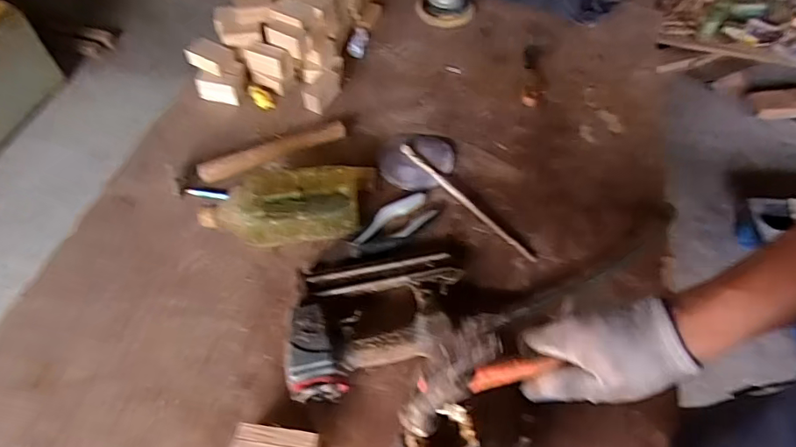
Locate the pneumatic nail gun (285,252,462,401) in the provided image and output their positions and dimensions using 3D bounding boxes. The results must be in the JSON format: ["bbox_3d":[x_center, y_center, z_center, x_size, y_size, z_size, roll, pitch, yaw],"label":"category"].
[{"bbox_3d":[-0.023,0.119,0.609,0.210,0.053,0.184,-3,56,-3],"label":"pneumatic nail gun"}]

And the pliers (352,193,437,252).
[{"bbox_3d":[-0.008,-0.003,0.704,0.127,0.022,0.062,-30,61,-20],"label":"pliers"}]

